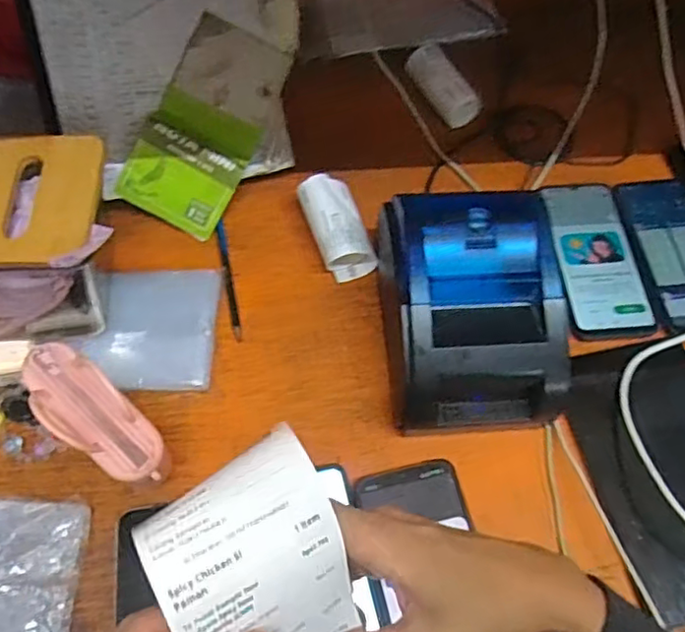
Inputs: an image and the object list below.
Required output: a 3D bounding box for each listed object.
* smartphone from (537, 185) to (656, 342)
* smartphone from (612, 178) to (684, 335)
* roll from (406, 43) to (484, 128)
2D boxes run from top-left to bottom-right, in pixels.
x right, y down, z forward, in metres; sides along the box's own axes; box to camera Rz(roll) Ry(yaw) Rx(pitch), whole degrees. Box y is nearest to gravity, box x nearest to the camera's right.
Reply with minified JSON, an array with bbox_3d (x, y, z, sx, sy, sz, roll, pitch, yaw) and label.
[{"bbox_3d":[0.231,-0.054,0.569,0.076,0.010,0.155,-5,64,-5],"label":"smartphone"},{"bbox_3d":[0.309,-0.060,0.579,0.078,0.012,0.162,-7,64,-7],"label":"smartphone"},{"bbox_3d":[0.103,-0.236,0.642,0.036,0.034,0.093,-25,68,-14],"label":"roll"}]

